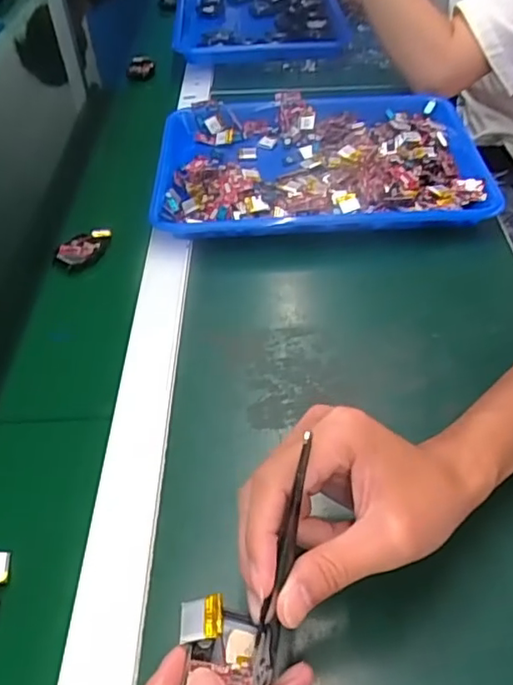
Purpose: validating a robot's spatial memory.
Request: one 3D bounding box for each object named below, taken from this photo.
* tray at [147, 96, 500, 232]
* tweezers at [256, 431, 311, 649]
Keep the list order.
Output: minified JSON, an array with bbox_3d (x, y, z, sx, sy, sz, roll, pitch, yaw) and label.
[{"bbox_3d":[0.063,-0.199,0.645,0.341,0.037,0.264,-2,46,3],"label":"tray"},{"bbox_3d":[0.014,0.092,0.274,0.007,0.011,0.093,13,91,16],"label":"tweezers"}]

